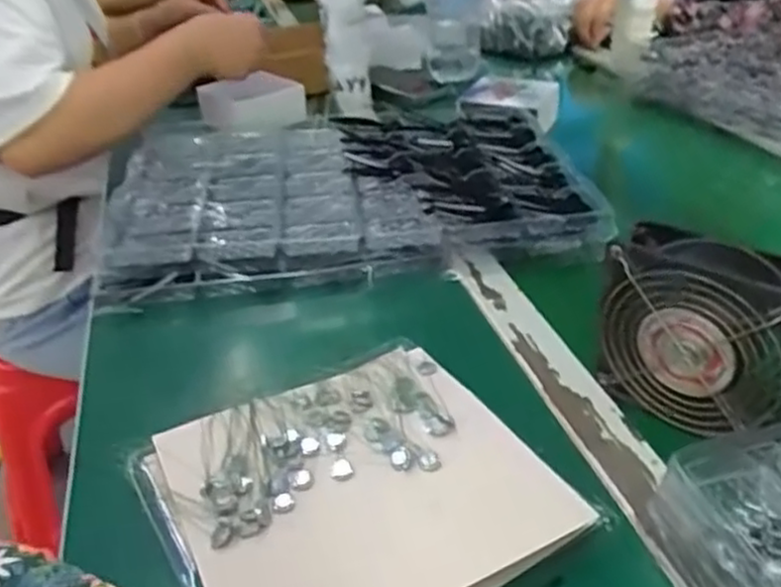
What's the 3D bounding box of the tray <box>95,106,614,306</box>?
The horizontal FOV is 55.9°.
[{"bbox_3d":[-0.049,-0.119,0.749,0.463,0.039,0.370,-8,31,-8],"label":"tray"}]

